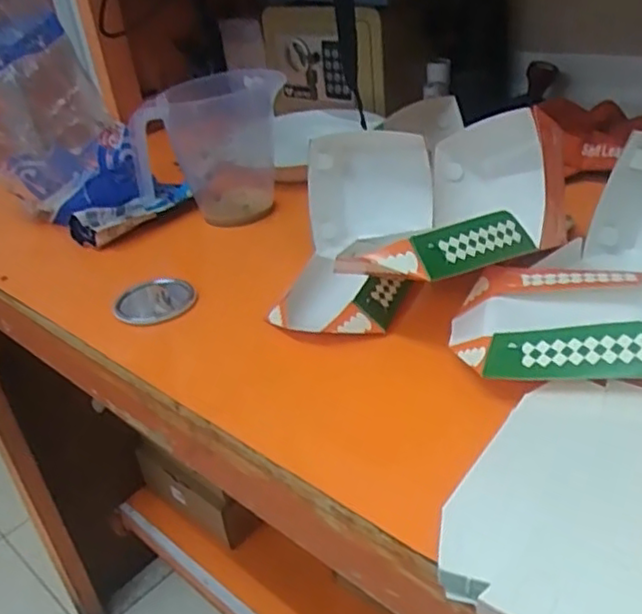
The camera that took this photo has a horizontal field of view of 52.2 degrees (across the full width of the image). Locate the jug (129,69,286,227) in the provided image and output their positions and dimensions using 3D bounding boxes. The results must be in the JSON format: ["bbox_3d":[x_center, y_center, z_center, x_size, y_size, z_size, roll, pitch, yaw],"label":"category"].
[{"bbox_3d":[-0.115,-0.169,0.709,0.161,0.139,0.090,-17,32,-16],"label":"jug"}]

